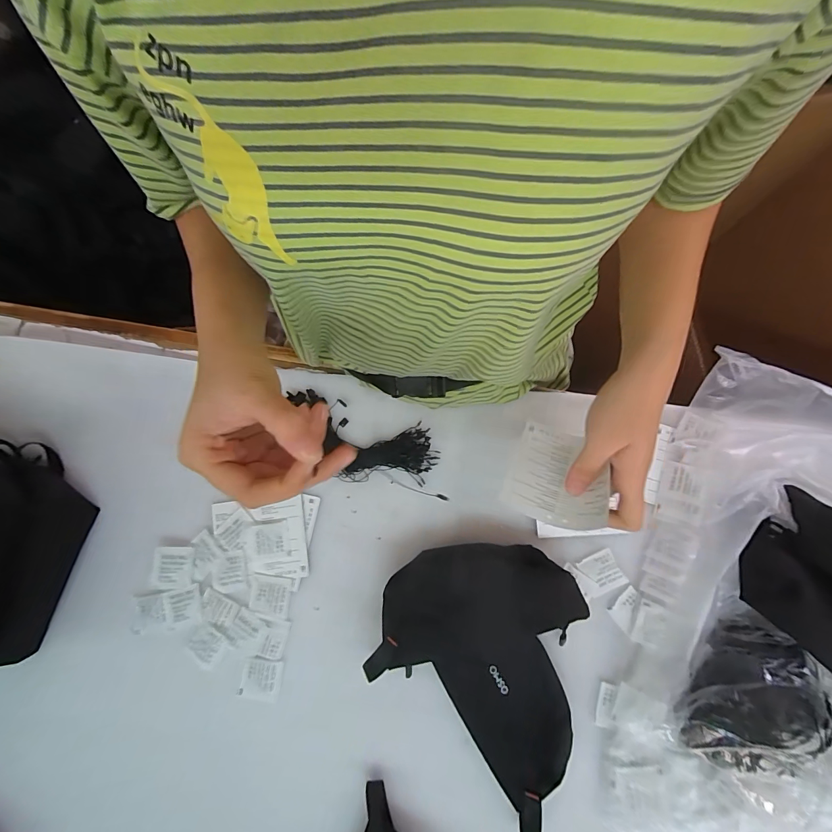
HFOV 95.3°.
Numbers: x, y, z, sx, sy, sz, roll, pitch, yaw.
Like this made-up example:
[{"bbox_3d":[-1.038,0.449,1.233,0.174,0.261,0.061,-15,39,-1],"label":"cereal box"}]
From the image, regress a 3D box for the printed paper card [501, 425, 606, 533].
[{"bbox_3d":[0.116,0.047,0.317,0.065,0.063,0.081,18,80,4],"label":"printed paper card"}]

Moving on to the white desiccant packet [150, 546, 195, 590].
[{"bbox_3d":[-0.253,0.158,0.394,0.040,0.007,0.041,0,80,1],"label":"white desiccant packet"}]

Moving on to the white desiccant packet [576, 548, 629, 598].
[{"bbox_3d":[0.193,0.163,0.392,0.038,0.004,0.039,-27,81,-4],"label":"white desiccant packet"}]

